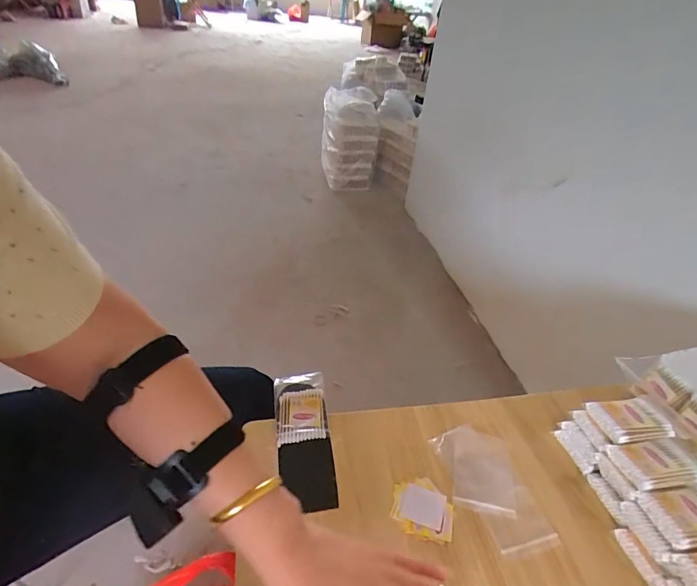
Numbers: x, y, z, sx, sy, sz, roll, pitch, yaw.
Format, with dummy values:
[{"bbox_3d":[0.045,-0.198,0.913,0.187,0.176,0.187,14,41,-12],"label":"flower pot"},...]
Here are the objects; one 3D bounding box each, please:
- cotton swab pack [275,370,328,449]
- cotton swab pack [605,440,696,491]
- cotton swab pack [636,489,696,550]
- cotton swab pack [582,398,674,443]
[{"bbox_3d":[-0.062,0.145,0.537,0.064,0.015,0.100,-2,37,-9],"label":"cotton swab pack"},{"bbox_3d":[0.326,0.183,0.443,0.069,0.019,0.053,2,37,-7],"label":"cotton swab pack"},{"bbox_3d":[0.328,0.214,0.399,0.069,0.015,0.052,2,37,-7],"label":"cotton swab pack"},{"bbox_3d":[0.330,0.147,0.486,0.078,0.015,0.059,2,37,-6],"label":"cotton swab pack"}]

